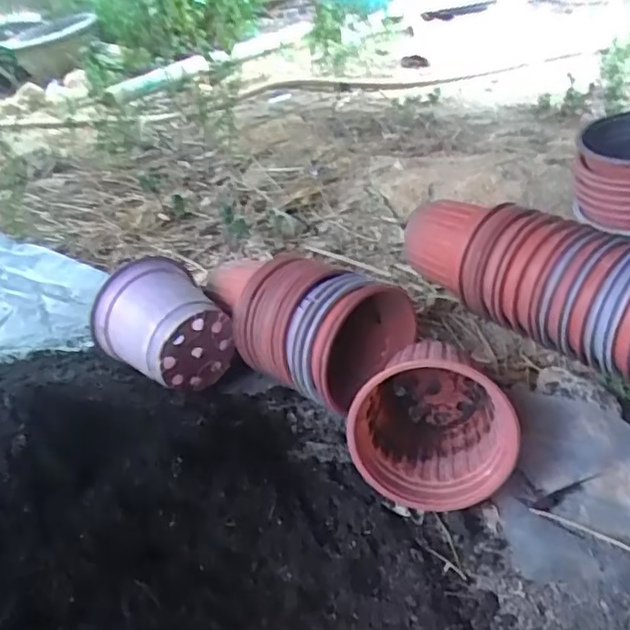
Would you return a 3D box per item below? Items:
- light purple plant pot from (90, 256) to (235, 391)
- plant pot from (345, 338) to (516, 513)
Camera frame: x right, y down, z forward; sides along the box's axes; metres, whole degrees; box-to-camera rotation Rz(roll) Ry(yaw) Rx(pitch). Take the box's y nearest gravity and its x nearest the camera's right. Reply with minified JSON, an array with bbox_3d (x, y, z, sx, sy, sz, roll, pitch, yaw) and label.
[{"bbox_3d":[-0.215,0.019,0.901,0.134,0.145,0.163,-27,39,-32],"label":"light purple plant pot"},{"bbox_3d":[0.129,0.098,0.737,0.171,0.162,0.166,-2,30,6],"label":"plant pot"}]

